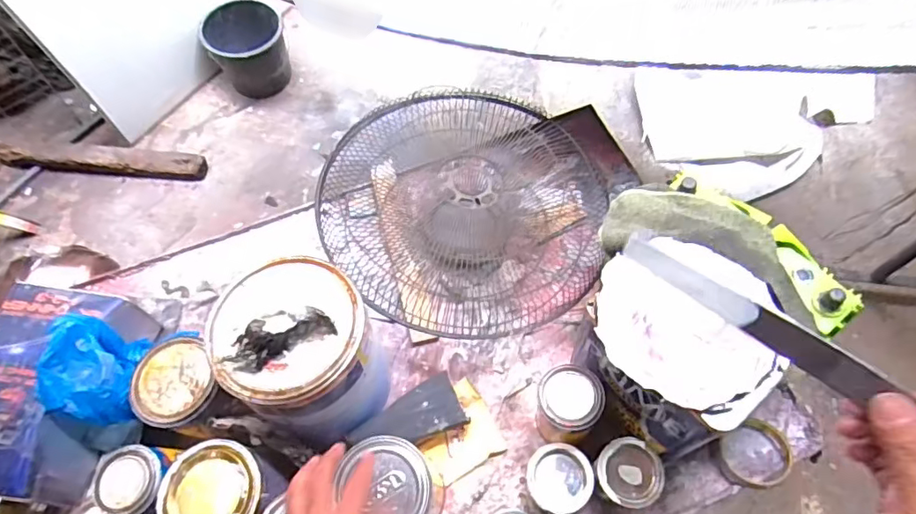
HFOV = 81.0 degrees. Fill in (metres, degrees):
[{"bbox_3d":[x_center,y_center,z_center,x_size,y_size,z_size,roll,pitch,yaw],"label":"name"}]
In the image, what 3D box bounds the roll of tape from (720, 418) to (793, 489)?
[{"bbox_3d":[0.365,0.244,0.661,0.084,0.029,0.071,-24,66,-8],"label":"roll of tape"}]

